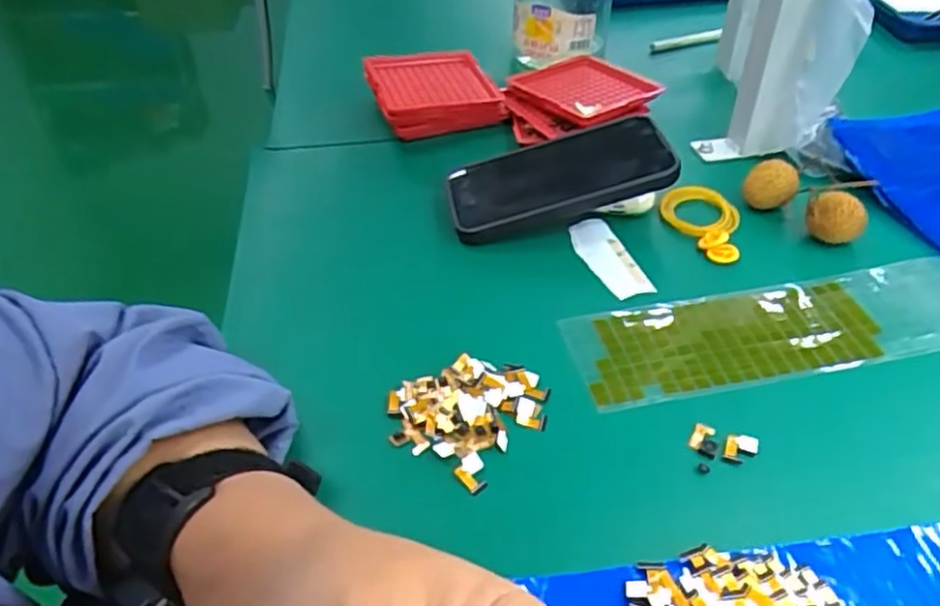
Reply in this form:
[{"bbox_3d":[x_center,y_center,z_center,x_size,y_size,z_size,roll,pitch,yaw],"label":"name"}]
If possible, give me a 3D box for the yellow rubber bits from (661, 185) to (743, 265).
[{"bbox_3d":[0.164,-0.059,0.492,0.054,0.010,0.073,12,44,13],"label":"yellow rubber bits"}]

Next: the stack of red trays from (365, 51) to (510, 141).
[{"bbox_3d":[-0.035,-0.182,0.594,0.103,0.035,0.096,-14,44,-15],"label":"stack of red trays"}]

